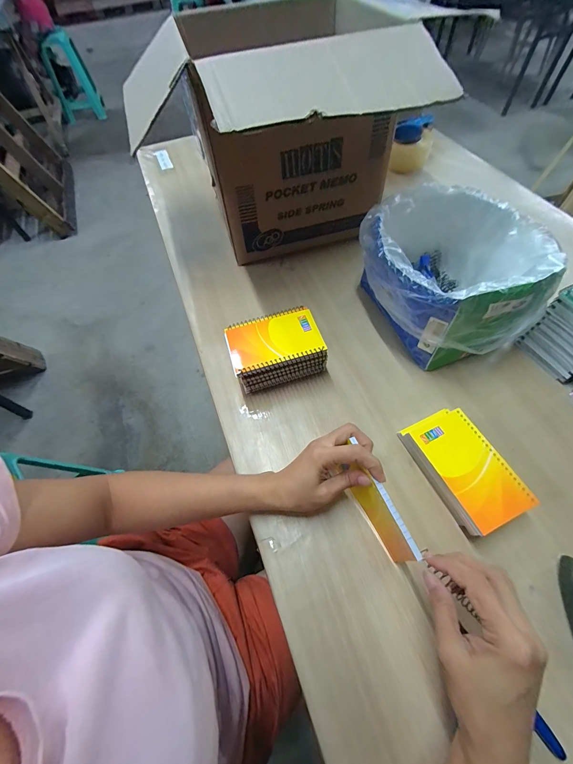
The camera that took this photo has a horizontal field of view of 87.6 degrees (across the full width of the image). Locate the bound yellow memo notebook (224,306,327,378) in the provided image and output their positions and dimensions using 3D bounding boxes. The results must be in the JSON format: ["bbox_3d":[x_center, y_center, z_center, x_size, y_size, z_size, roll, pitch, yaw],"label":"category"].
[{"bbox_3d":[-0.019,-0.064,0.432,0.131,0.010,0.089,-16,61,-7],"label":"bound yellow memo notebook"}]

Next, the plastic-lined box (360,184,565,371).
[{"bbox_3d":[0.243,-0.160,0.477,0.229,0.153,0.267,-21,61,-9],"label":"plastic-lined box"}]

